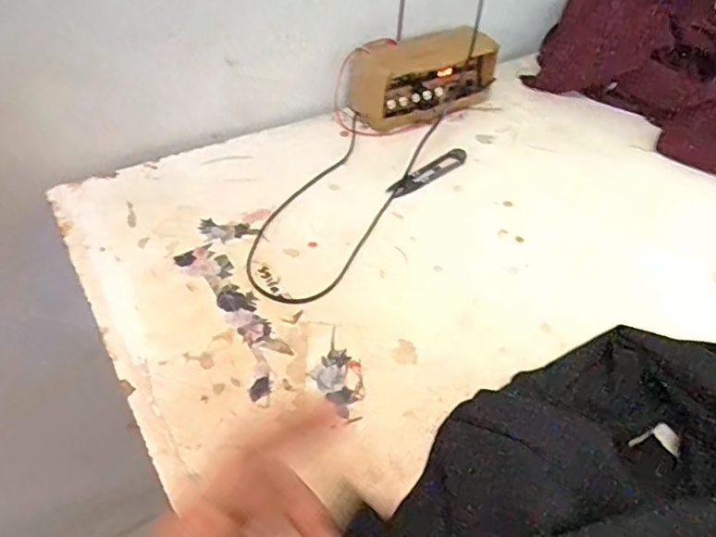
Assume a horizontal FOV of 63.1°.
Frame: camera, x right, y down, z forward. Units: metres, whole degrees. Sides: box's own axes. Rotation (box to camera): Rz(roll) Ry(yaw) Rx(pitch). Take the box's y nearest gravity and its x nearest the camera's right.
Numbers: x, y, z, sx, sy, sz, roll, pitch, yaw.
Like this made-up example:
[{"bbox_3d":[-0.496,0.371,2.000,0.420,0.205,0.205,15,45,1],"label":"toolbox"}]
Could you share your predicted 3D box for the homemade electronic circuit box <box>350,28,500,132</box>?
[{"bbox_3d":[0.085,-0.247,0.742,0.179,0.079,0.081,-24,51,-24],"label":"homemade electronic circuit box"}]

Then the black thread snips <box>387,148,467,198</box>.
[{"bbox_3d":[0.080,-0.108,0.657,0.115,0.008,0.021,-32,54,-29],"label":"black thread snips"}]

